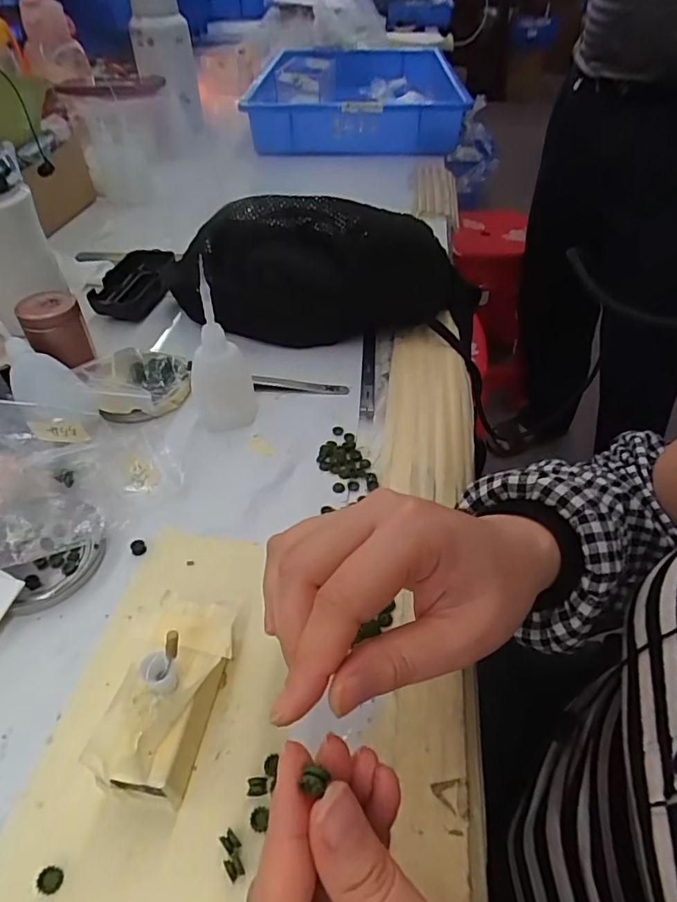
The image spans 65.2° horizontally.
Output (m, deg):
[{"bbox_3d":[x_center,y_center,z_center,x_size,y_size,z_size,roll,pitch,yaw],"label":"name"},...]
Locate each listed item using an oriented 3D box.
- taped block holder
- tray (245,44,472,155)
[{"bbox_3d":[-0.076,0.110,0.243,0.045,0.046,0.086,10,45,8],"label":"taped block holder"},{"bbox_3d":[0.041,-0.699,1.032,0.363,0.074,0.594,2,45,0],"label":"tray"}]

